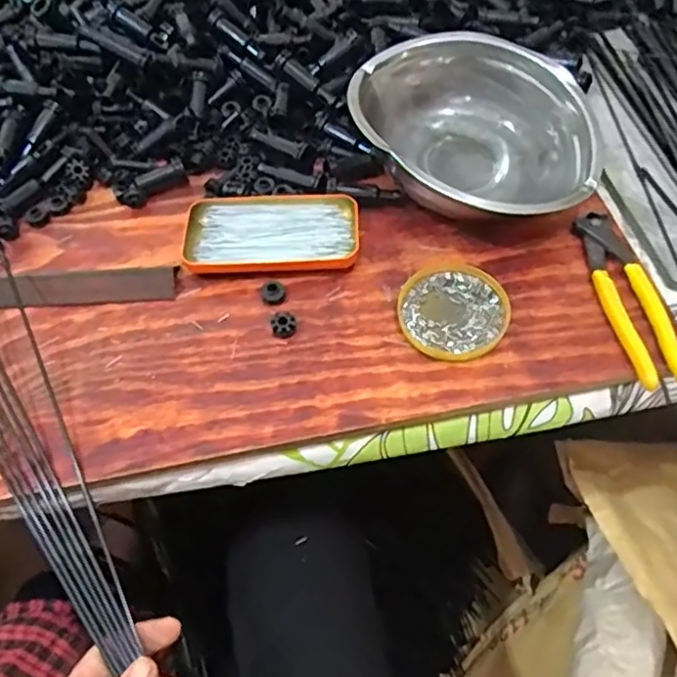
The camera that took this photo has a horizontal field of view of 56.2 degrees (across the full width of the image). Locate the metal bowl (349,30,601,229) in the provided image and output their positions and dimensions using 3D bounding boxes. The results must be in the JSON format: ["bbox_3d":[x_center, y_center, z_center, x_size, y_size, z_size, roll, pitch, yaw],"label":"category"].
[{"bbox_3d":[0.116,-0.180,0.549,0.213,0.087,0.141,18,55,14],"label":"metal bowl"}]

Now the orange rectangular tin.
[{"bbox_3d":[-0.056,-0.088,0.532,0.142,0.021,0.076,-1,53,-1],"label":"orange rectangular tin"}]

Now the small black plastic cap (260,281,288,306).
[{"bbox_3d":[-0.051,-0.036,0.502,0.020,0.006,0.022,0,53,0],"label":"small black plastic cap"}]

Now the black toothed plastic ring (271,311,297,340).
[{"bbox_3d":[-0.042,-0.011,0.484,0.019,0.013,0.020,0,53,0],"label":"black toothed plastic ring"}]

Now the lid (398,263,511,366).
[{"bbox_3d":[0.090,-0.023,0.490,0.080,0.010,0.085,0,53,0],"label":"lid"}]

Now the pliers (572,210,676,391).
[{"bbox_3d":[0.225,-0.035,0.492,0.042,0.016,0.162,-7,53,-5],"label":"pliers"}]

